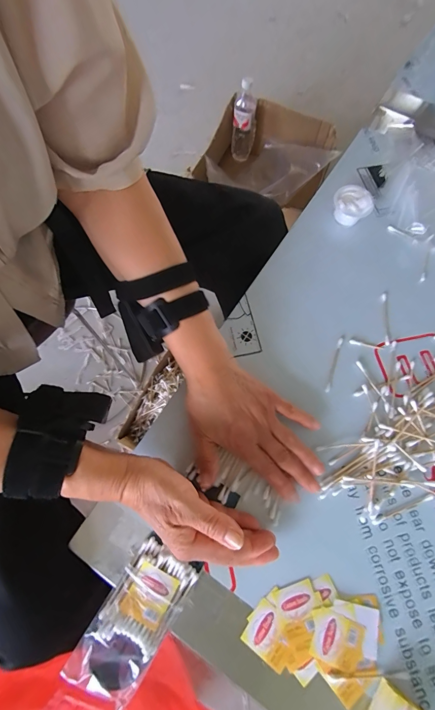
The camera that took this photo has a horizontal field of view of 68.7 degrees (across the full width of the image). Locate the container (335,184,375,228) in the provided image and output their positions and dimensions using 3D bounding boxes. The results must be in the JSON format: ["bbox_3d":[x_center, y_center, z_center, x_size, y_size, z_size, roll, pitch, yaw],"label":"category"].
[{"bbox_3d":[0.188,-0.208,0.449,0.053,0.032,0.047,24,71,6],"label":"container"}]

